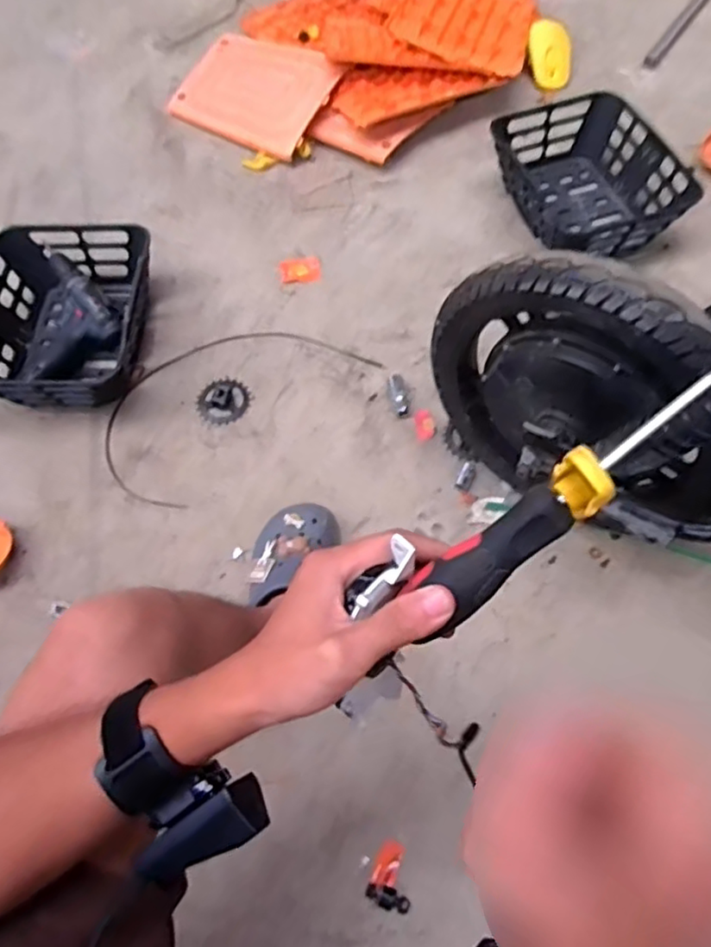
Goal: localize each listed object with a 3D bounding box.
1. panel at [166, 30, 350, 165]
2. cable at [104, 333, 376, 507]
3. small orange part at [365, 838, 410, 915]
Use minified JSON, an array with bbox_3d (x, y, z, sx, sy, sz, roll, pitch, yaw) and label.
[{"bbox_3d":[-0.201,-0.798,1.309,0.332,0.024,0.257,27,78,19],"label":"panel"},{"bbox_3d":[-0.202,-0.127,1.016,0.435,0.009,0.238,-38,70,-16],"label":"cable"},{"bbox_3d":[0.045,0.452,0.707,0.048,0.019,0.060,23,68,13],"label":"small orange part"}]

